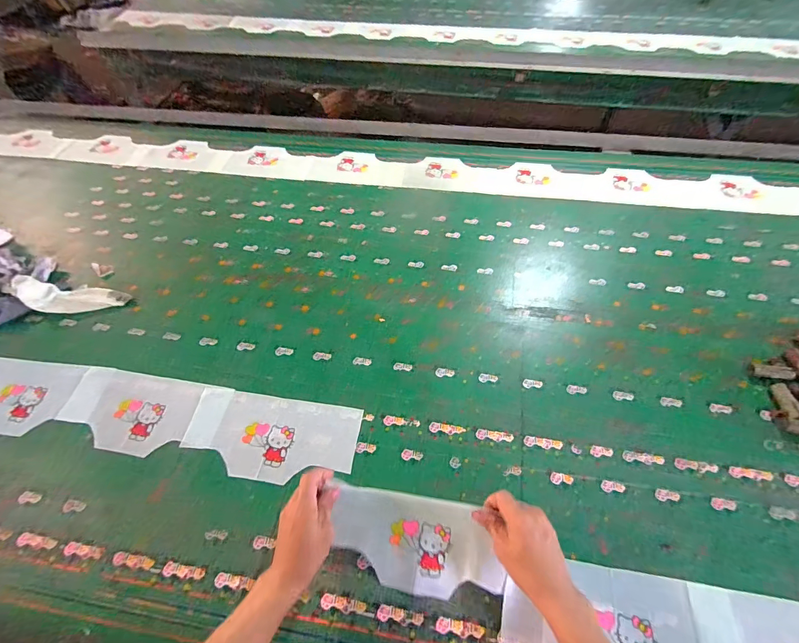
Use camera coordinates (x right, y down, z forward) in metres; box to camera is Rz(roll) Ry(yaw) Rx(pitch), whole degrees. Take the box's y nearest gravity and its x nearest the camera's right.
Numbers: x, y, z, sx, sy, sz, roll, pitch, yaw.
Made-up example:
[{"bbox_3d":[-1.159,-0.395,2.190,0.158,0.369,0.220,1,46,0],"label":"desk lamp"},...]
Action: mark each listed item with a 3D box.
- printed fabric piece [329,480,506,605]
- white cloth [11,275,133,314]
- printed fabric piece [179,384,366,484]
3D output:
[{"bbox_3d":[0.023,0.302,0.510,0.225,0.011,0.116,9,76,5],"label":"printed fabric piece"},{"bbox_3d":[-0.677,-0.050,0.775,0.225,0.030,0.063,6,58,-9],"label":"white cloth"},{"bbox_3d":[-0.213,0.188,0.619,0.287,0.008,0.132,8,57,6],"label":"printed fabric piece"}]

